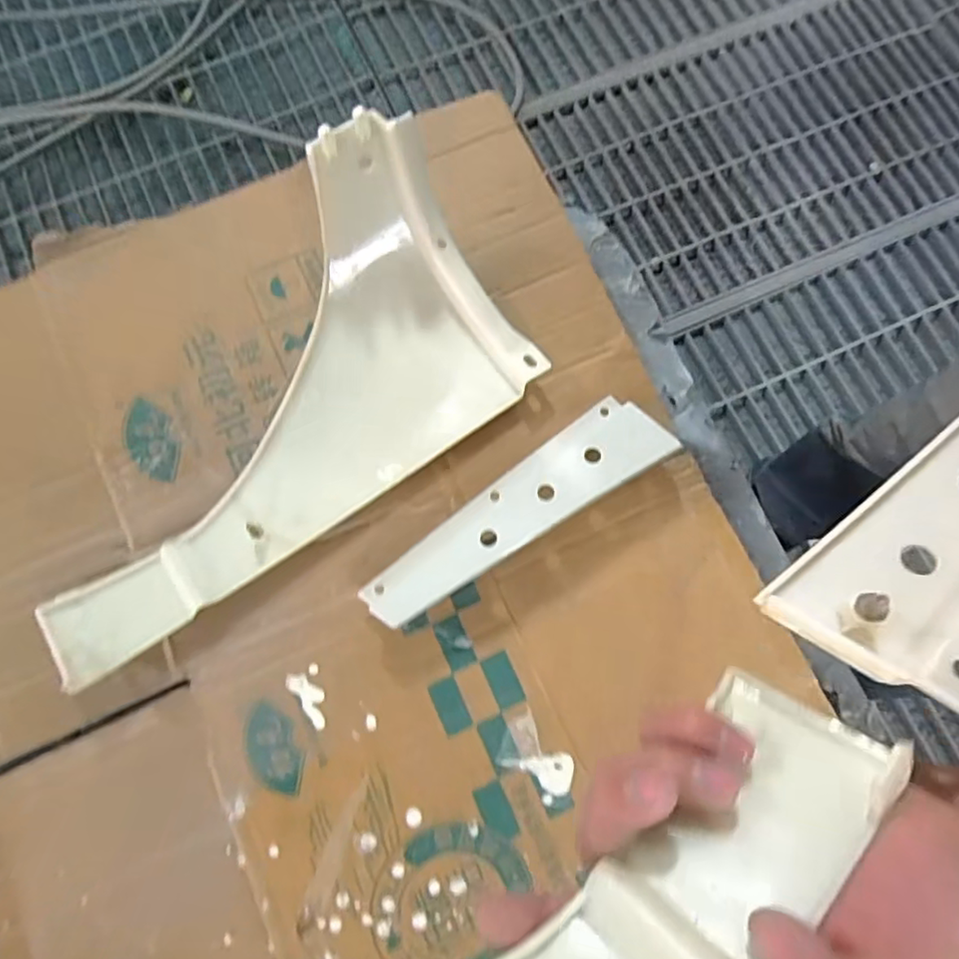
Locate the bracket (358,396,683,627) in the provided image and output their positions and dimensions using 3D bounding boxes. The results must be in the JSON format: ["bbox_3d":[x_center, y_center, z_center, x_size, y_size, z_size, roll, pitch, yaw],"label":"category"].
[{"bbox_3d":[0.027,0.026,0.452,0.237,0.046,0.058,-36,82,-7],"label":"bracket"}]

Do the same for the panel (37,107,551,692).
[{"bbox_3d":[-0.163,-0.052,0.434,0.394,0.102,0.197,-35,82,-7],"label":"panel"}]

